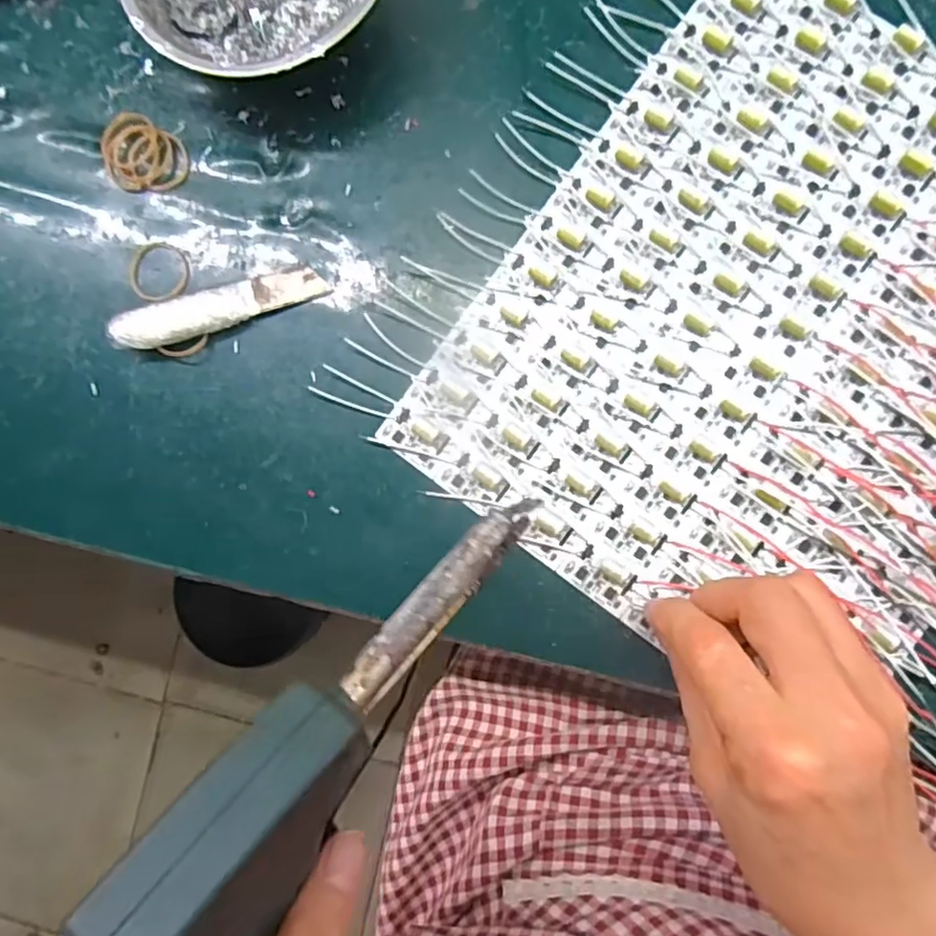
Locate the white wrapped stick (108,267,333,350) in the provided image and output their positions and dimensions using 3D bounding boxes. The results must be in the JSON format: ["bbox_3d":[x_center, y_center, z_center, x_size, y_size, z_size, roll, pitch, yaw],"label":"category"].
[{"bbox_3d":[-0.119,-0.078,0.302,0.101,0.014,0.022,-18,85,4],"label":"white wrapped stick"}]

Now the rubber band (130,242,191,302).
[{"bbox_3d":[-0.151,-0.096,0.312,0.032,0.005,0.029,19,88,6],"label":"rubber band"}]

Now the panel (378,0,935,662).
[{"bbox_3d":[0.138,-0.060,0.281,0.236,0.009,0.280,36,90,7],"label":"panel"}]

